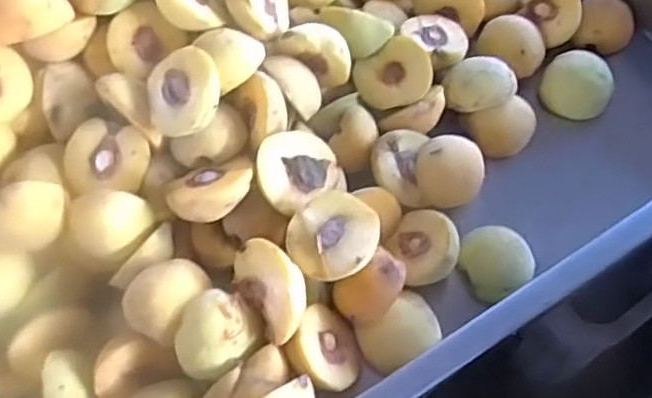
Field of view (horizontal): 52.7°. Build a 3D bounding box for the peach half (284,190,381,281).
[{"bbox_3d":[0.006,0.029,0.459,0.063,0.033,0.058,-2,61,3],"label":"peach half"}]

